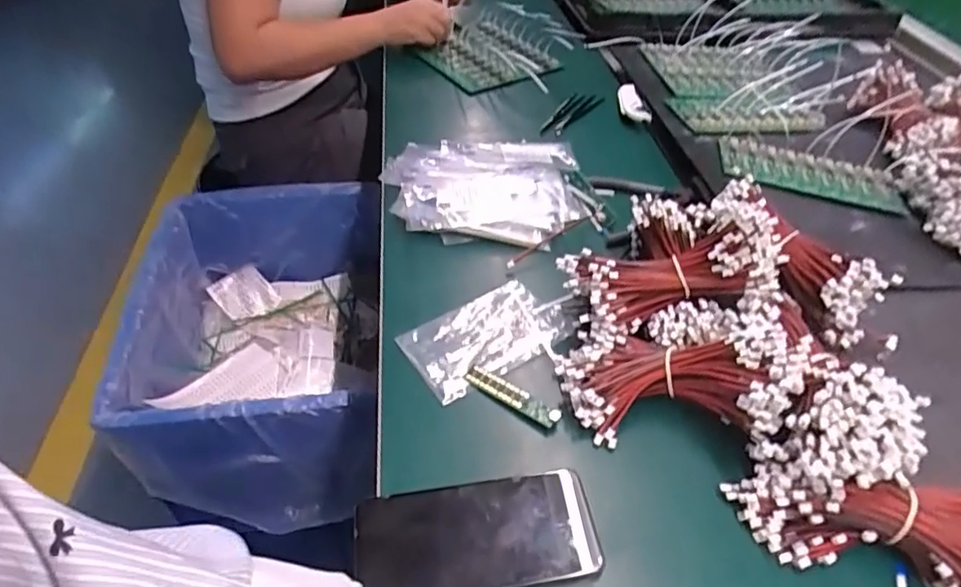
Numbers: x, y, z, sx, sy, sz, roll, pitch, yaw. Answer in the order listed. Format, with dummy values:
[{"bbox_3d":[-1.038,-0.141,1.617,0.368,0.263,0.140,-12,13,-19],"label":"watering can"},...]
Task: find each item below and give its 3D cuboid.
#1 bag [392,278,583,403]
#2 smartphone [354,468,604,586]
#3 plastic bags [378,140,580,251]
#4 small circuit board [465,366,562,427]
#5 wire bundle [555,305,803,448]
[{"bbox_3d":[0.012,0.034,0.508,0.151,0.008,0.080,-25,51,-24],"label":"bag"},{"bbox_3d":[-0.002,0.159,0.380,0.153,0.014,0.071,-6,46,-7],"label":"smartphone"},{"bbox_3d":[0.001,-0.129,0.653,0.208,0.032,0.201,5,45,3],"label":"plastic bags"},{"bbox_3d":[0.024,0.080,0.458,0.083,0.008,0.015,27,51,23],"label":"small circuit board"},{"bbox_3d":[0.148,0.057,0.440,0.168,0.042,0.098,-9,43,15],"label":"wire bundle"}]

